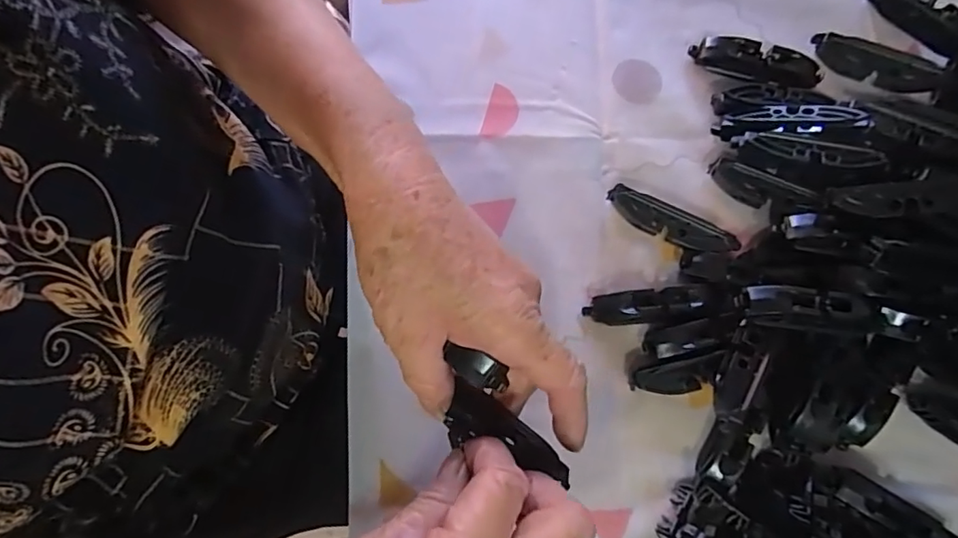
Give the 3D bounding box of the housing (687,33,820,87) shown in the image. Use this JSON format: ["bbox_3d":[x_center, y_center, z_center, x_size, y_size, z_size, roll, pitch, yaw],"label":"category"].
[{"bbox_3d":[0.180,-0.132,0.352,0.081,0.015,0.025,13,80,3],"label":"housing"}]

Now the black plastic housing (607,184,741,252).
[{"bbox_3d":[0.116,-0.027,0.330,0.079,0.015,0.017,25,81,6],"label":"black plastic housing"}]

